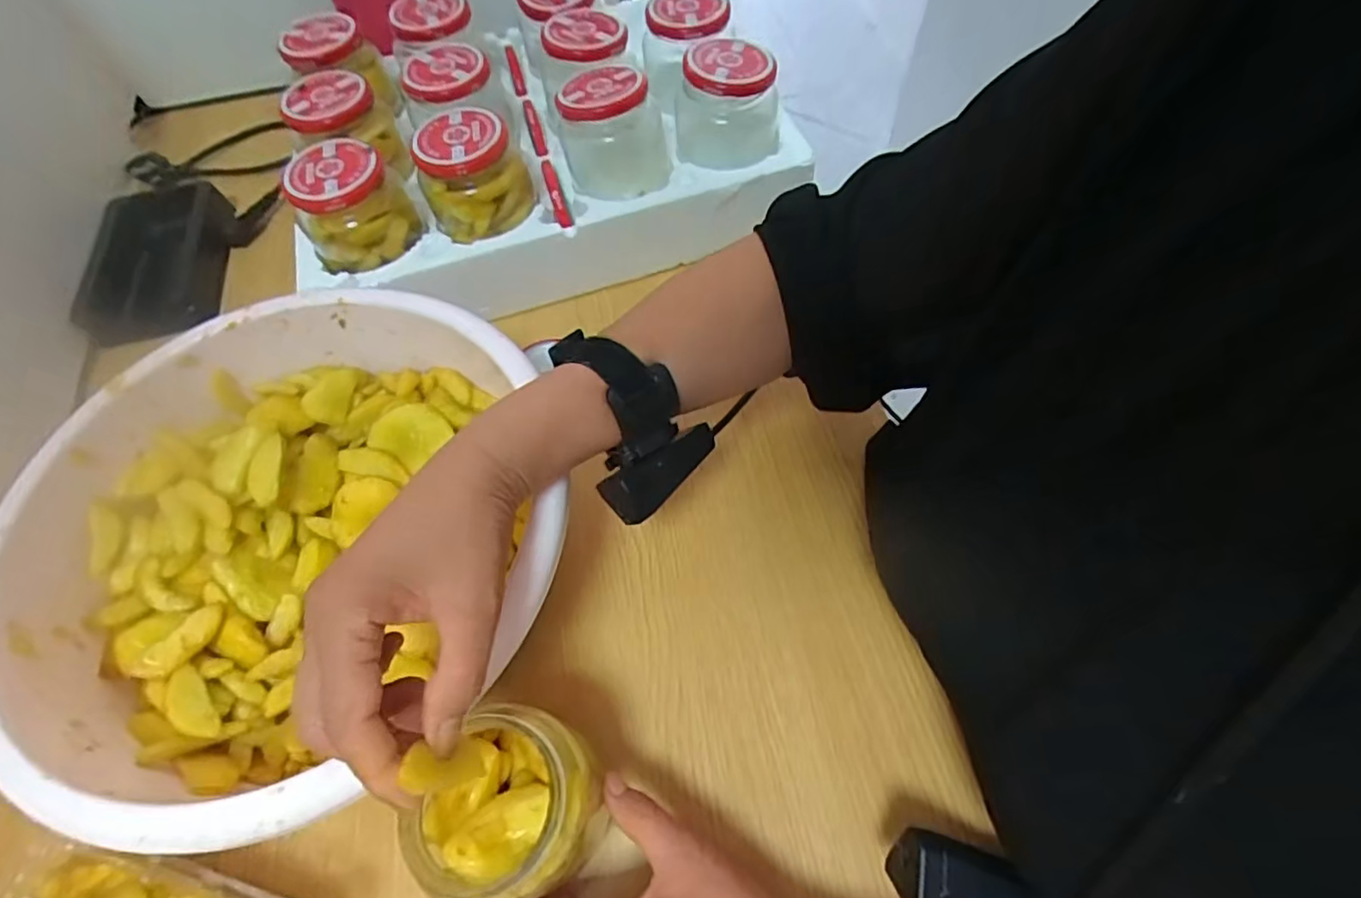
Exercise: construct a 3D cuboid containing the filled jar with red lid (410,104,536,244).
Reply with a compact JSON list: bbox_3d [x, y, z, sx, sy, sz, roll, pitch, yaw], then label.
[{"bbox_3d":[-0.157,-0.208,0.468,0.079,0.063,0.064,-23,63,-10],"label":"filled jar with red lid"}]

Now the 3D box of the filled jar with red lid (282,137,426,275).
[{"bbox_3d":[-0.246,-0.183,0.464,0.078,0.064,0.067,-32,65,-15],"label":"filled jar with red lid"}]

